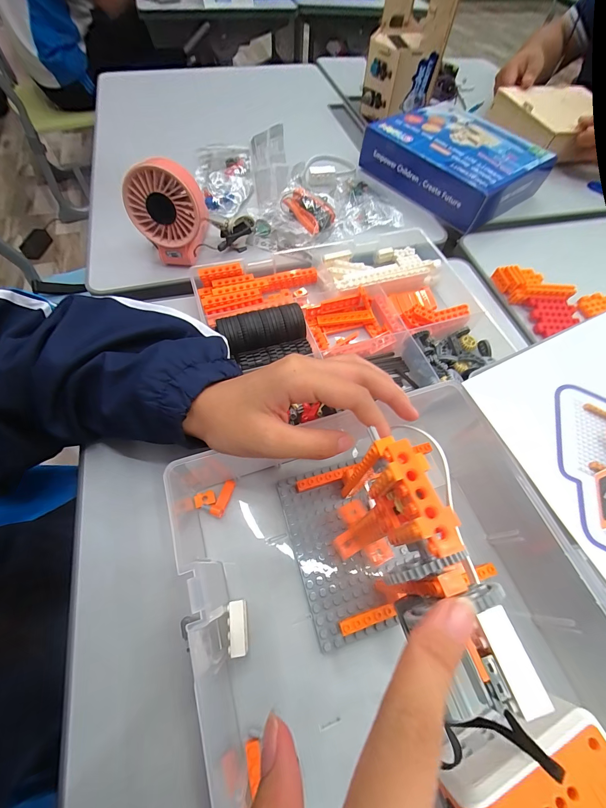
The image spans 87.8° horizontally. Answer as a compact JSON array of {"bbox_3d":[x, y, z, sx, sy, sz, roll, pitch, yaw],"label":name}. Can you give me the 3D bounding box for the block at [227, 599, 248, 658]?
[{"bbox_3d":[-0.045,0.156,0.222,0.014,0.012,0.032,-5,62,-6],"label":"block"}]

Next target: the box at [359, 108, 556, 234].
[{"bbox_3d":[0.237,-0.378,0.489,0.211,0.056,0.215,-31,68,-18],"label":"box"}]

